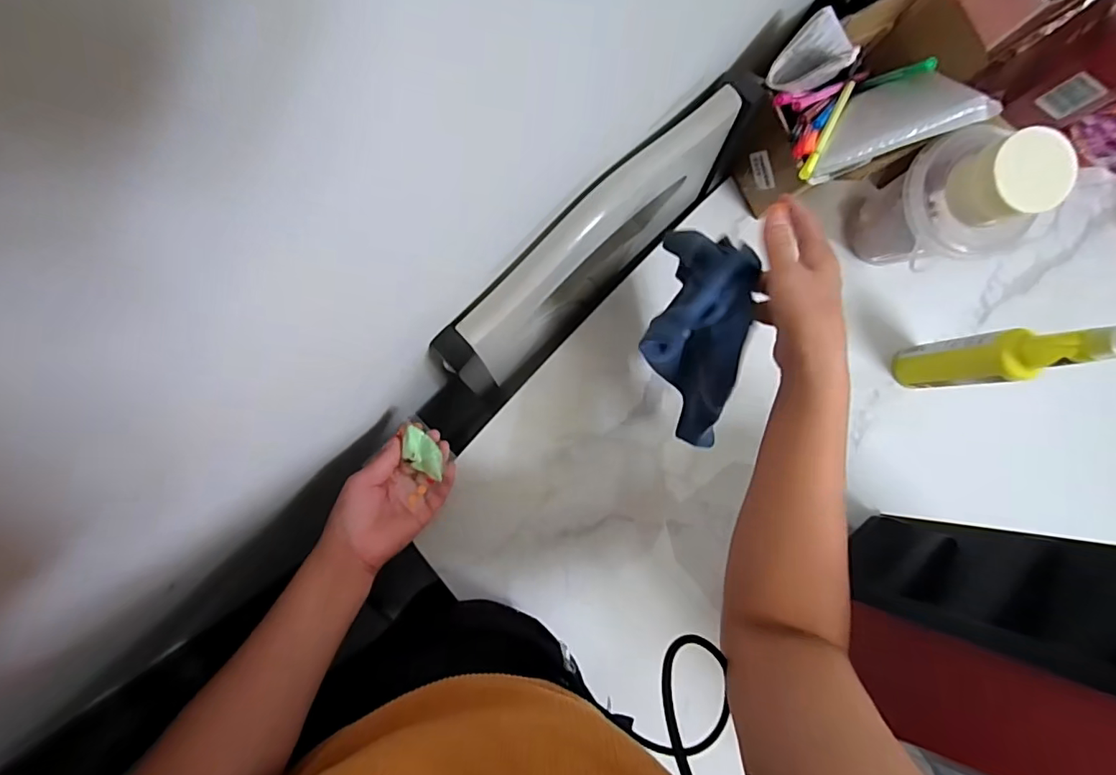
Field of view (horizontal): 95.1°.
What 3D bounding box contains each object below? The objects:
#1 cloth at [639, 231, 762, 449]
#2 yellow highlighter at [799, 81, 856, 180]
[{"bbox_3d":[0.113,-0.032,0.445,0.083,0.088,0.184,-4,114,-7],"label":"cloth"},{"bbox_3d":[0.267,-0.256,0.501,0.010,0.011,0.160,35,65,-2],"label":"yellow highlighter"}]

